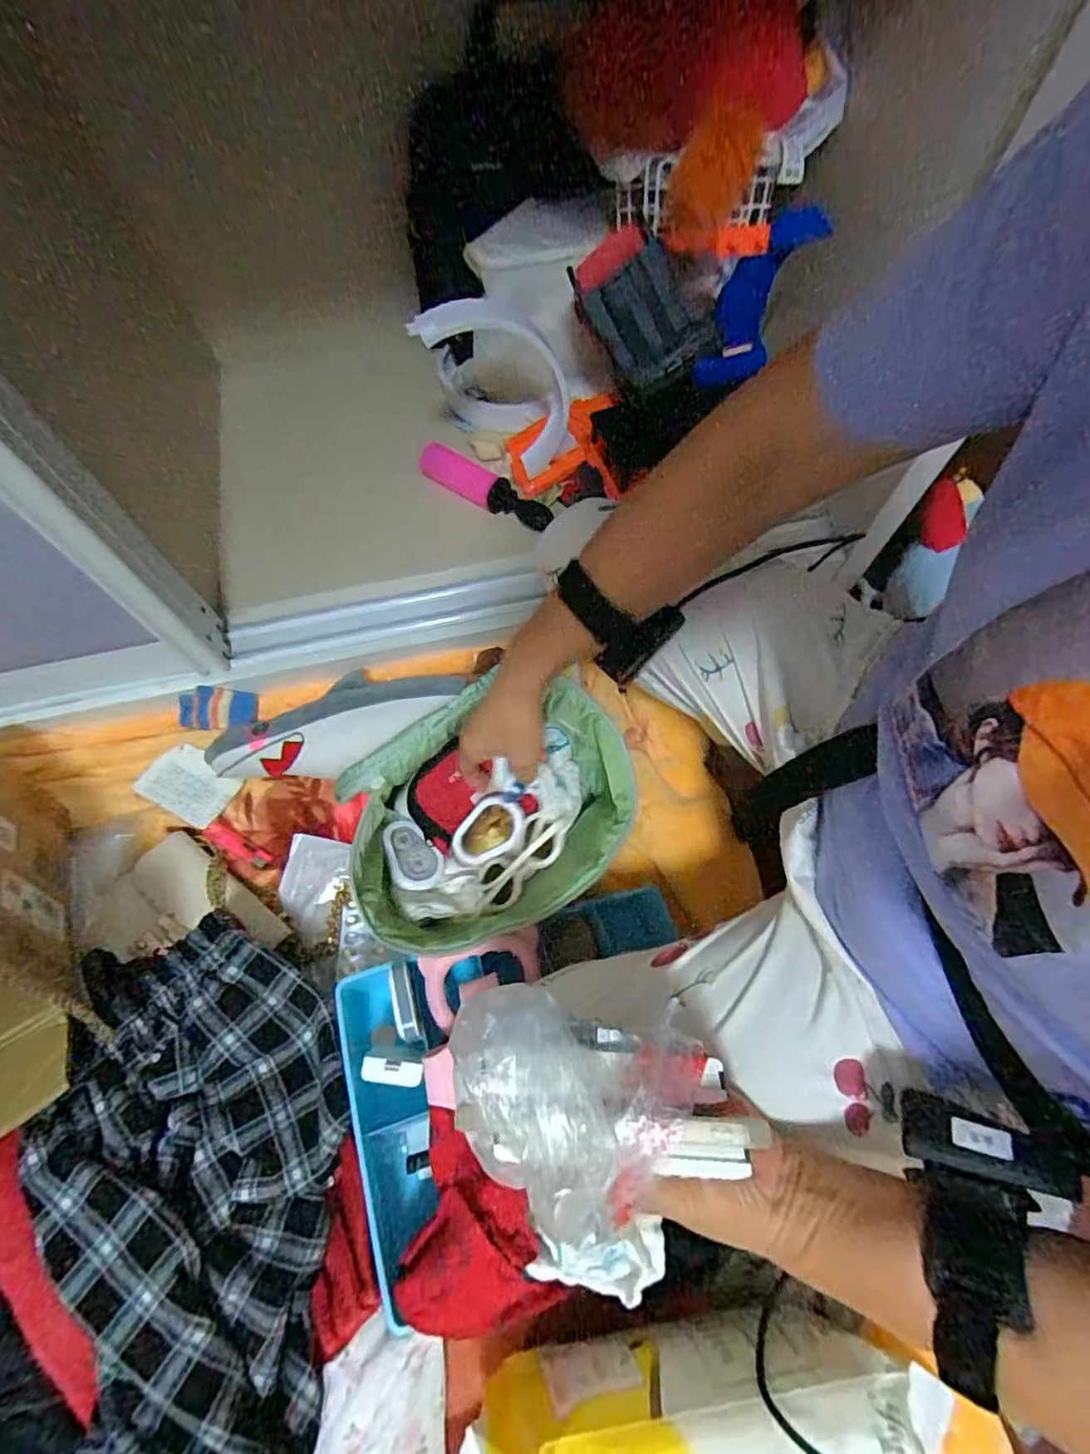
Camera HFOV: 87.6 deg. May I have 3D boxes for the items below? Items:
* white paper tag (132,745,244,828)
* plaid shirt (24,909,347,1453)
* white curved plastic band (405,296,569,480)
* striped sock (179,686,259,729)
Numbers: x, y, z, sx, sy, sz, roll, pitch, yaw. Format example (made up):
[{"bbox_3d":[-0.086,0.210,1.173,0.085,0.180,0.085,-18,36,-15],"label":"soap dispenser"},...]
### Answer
[{"bbox_3d":[-0.417,0.067,0.665,0.108,0.007,0.071,29,69,12],"label":"white paper tag"},{"bbox_3d":[-0.308,0.452,0.411,0.343,0.090,0.573,8,65,6],"label":"plaid shirt"},{"bbox_3d":[-0.045,-0.433,0.712,0.130,0.246,0.053,-29,64,15],"label":"white curved plastic band"},{"bbox_3d":[-0.396,-0.023,0.688,0.085,0.054,0.011,2,23,-11],"label":"striped sock"}]

